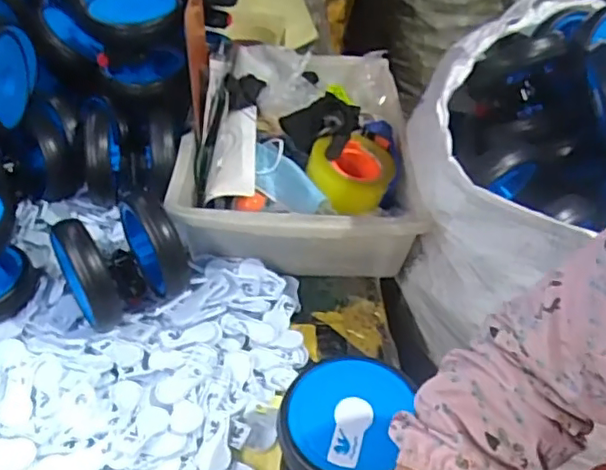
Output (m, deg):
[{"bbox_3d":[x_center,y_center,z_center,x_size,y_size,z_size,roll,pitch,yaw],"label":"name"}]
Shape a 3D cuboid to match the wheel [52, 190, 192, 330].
[{"bbox_3d":[-0.217,0.017,0.720,0.150,0.131,0.118,-29,51,-29],"label":"wheel"}]

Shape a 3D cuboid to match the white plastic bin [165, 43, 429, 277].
[{"bbox_3d":[-0.006,-0.132,0.895,0.312,0.147,0.431,3,42,2],"label":"white plastic bin"}]

